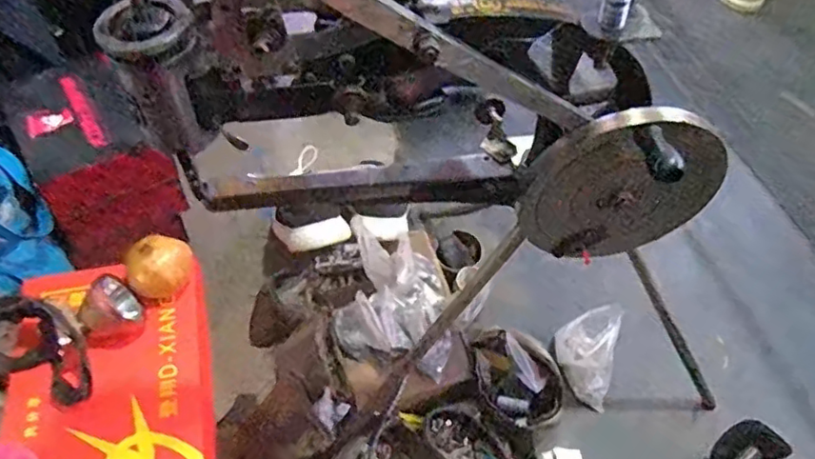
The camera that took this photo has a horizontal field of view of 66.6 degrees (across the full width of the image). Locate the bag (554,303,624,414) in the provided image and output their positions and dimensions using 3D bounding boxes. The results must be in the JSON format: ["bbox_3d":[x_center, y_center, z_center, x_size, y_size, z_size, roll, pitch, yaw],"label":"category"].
[{"bbox_3d":[0.253,0.172,0.877,0.091,0.084,0.118,19,56,12],"label":"bag"}]

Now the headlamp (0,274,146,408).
[{"bbox_3d":[-0.421,0.113,0.733,0.170,0.065,0.146,15,55,9],"label":"headlamp"}]

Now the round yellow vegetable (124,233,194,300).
[{"bbox_3d":[-0.307,0.048,0.772,0.078,0.061,0.063,-19,57,-15],"label":"round yellow vegetable"}]

